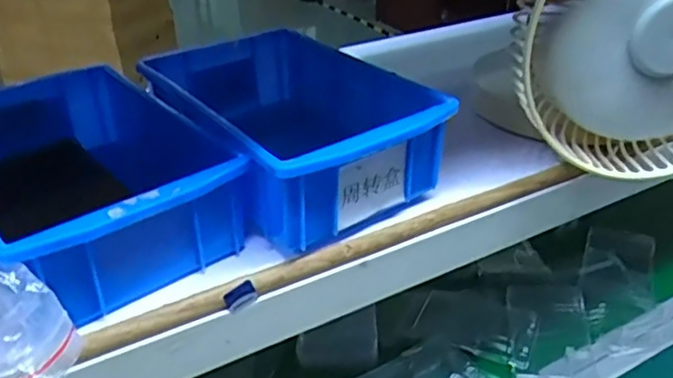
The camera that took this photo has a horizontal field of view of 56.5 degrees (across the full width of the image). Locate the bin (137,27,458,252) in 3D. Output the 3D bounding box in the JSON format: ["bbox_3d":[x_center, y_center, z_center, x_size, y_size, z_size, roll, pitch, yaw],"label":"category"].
[{"bbox_3d":[-0.034,-0.037,0.434,0.126,0.083,0.198,-21,36,-30],"label":"bin"}]

